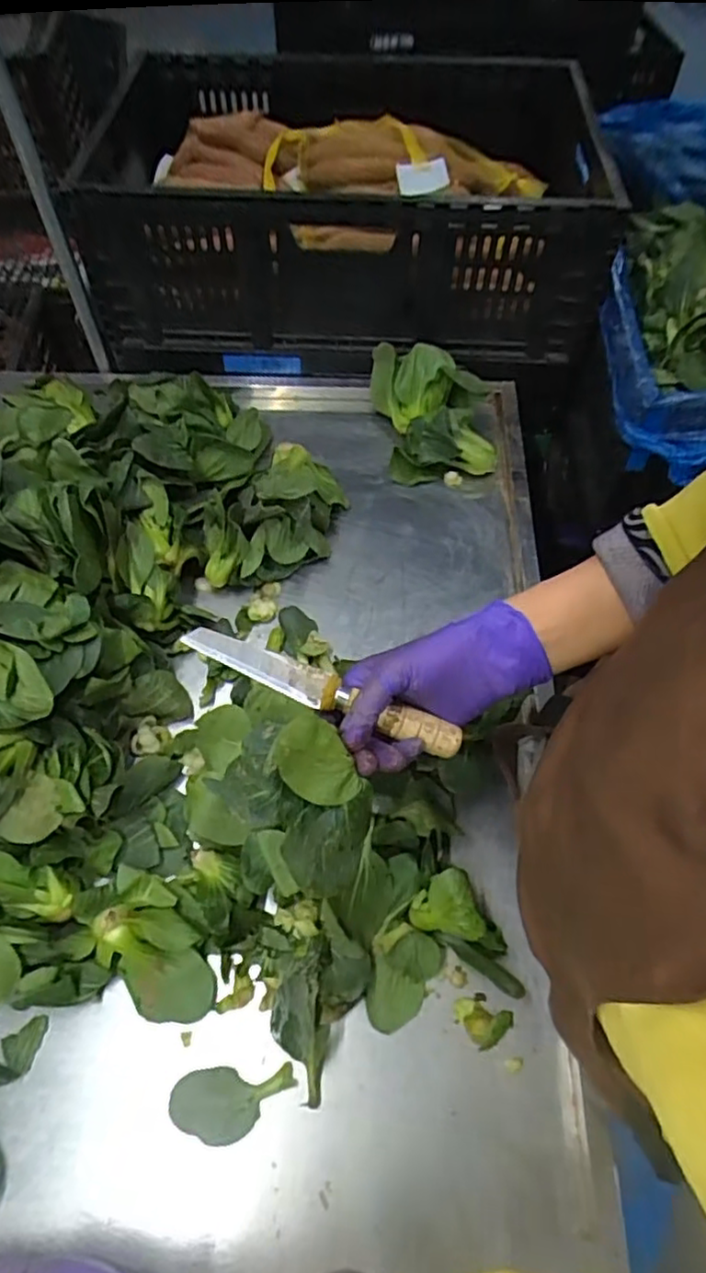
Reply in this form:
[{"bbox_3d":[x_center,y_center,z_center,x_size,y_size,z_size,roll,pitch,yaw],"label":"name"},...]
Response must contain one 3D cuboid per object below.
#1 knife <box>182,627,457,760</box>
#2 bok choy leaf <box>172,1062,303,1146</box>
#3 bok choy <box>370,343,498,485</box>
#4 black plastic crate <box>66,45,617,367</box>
[{"bbox_3d":[-0.019,0.037,0.463,0.201,0.020,0.023,22,61,2],"label":"knife"},{"bbox_3d":[-0.087,0.340,0.476,0.087,0.006,0.045,-2,59,0],"label":"bok choy leaf"},{"bbox_3d":[0.095,-0.282,0.793,0.129,0.087,0.169,-7,59,-3],"label":"bok choy"},{"bbox_3d":[-0.018,-0.551,0.838,0.592,0.193,0.360,-5,59,-2],"label":"black plastic crate"}]

